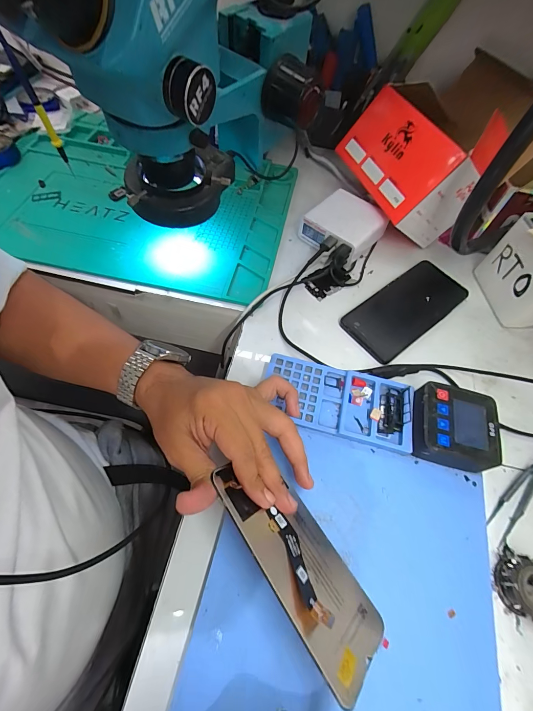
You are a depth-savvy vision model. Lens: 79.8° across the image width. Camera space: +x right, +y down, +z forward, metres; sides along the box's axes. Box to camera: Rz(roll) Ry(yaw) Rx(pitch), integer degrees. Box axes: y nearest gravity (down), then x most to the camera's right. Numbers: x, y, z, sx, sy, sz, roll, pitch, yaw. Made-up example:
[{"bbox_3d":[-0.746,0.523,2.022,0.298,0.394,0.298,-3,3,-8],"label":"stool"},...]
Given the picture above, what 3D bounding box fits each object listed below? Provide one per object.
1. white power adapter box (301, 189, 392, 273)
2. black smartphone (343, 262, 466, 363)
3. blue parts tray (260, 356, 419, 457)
[{"bbox_3d":[0.106,-0.176,0.437,0.090,0.038,0.097,40,66,17],"label":"white power adapter box"},{"bbox_3d":[0.176,-0.060,0.397,0.177,0.009,0.077,-34,69,-20],"label":"black smartphone"},{"bbox_3d":[0.070,0.045,0.320,0.144,0.020,0.070,15,61,4],"label":"blue parts tray"}]

